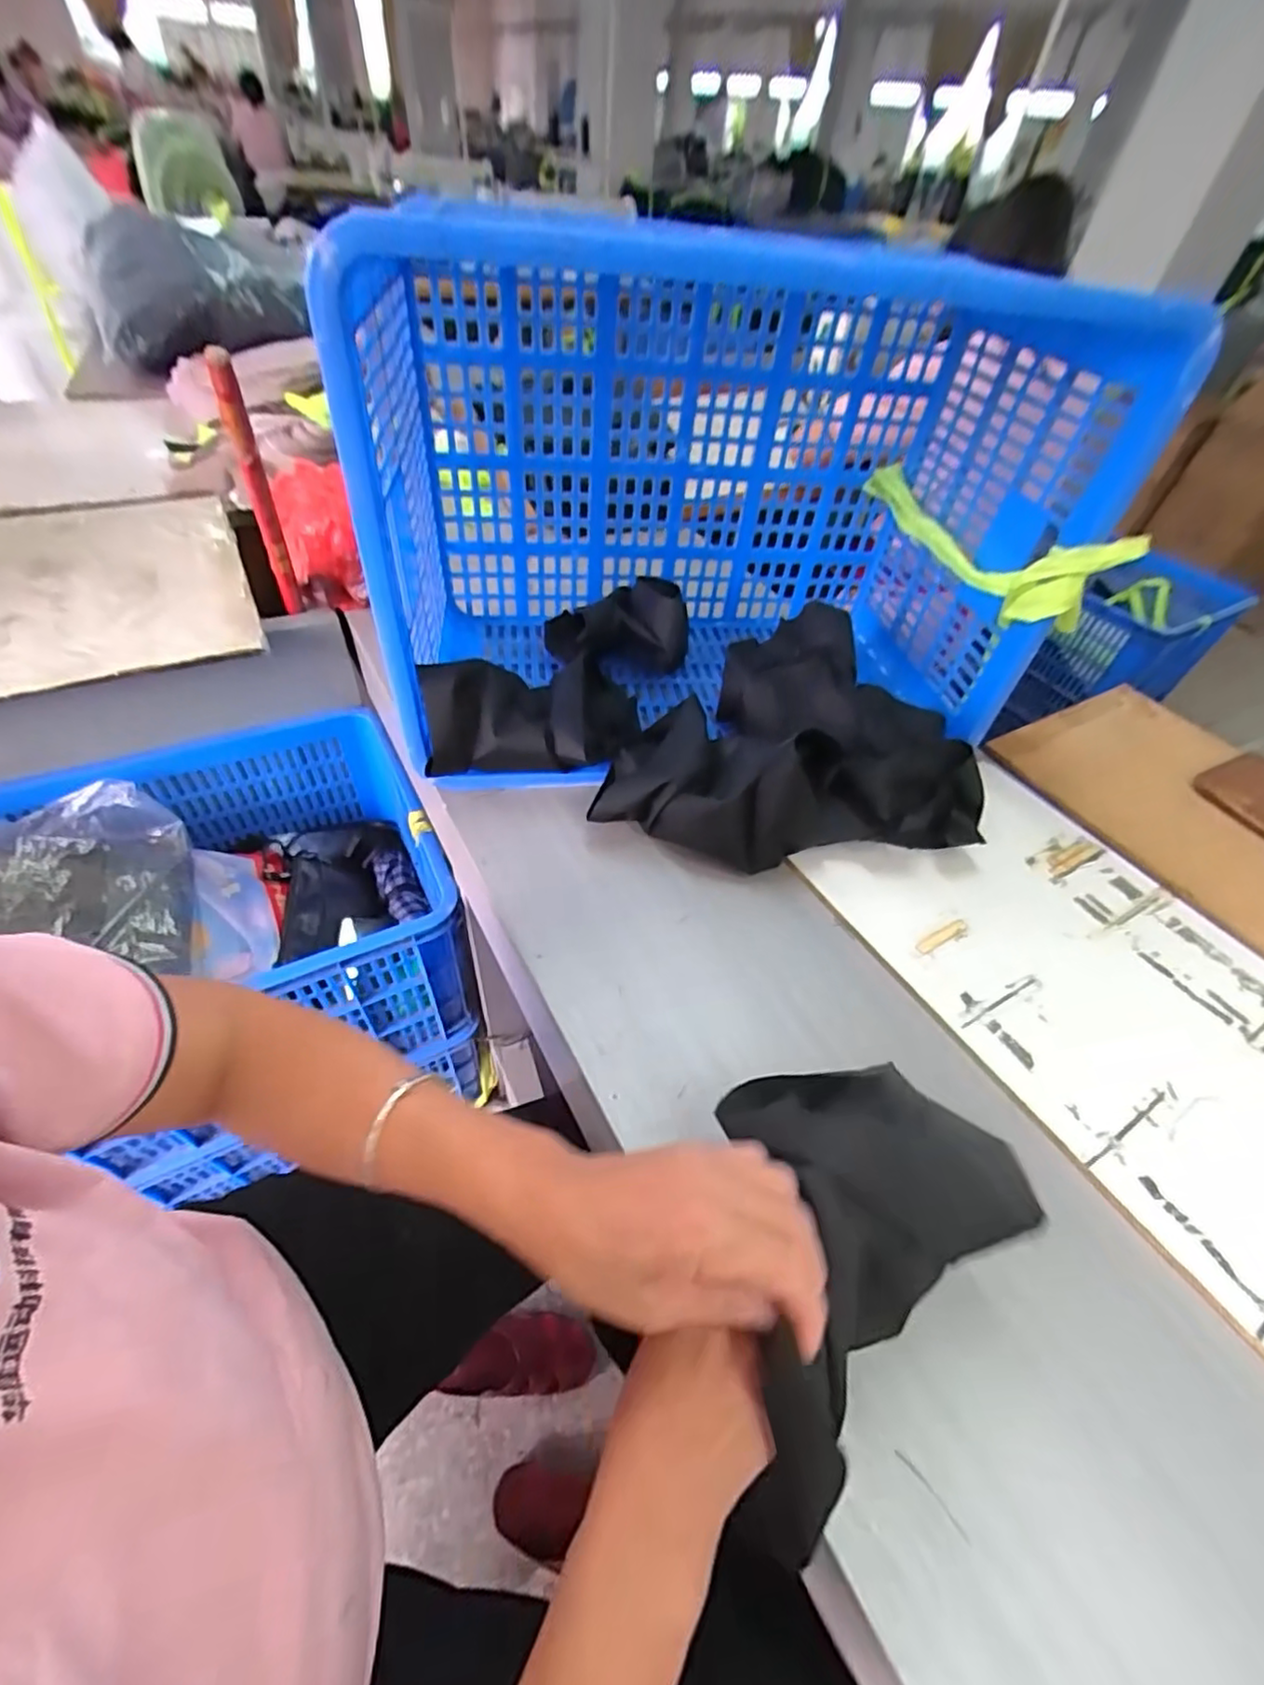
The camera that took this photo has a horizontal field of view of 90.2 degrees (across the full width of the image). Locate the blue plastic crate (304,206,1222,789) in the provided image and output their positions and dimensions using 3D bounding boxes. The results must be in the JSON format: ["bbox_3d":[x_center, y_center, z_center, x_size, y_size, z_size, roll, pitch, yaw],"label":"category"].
[{"bbox_3d":[0.072,-0.326,0.638,0.625,0.392,0.351,-5,51,-9],"label":"blue plastic crate"}]

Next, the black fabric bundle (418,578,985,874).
[{"bbox_3d":[0.085,-0.130,0.651,0.526,0.123,0.278,11,50,4],"label":"black fabric bundle"}]

